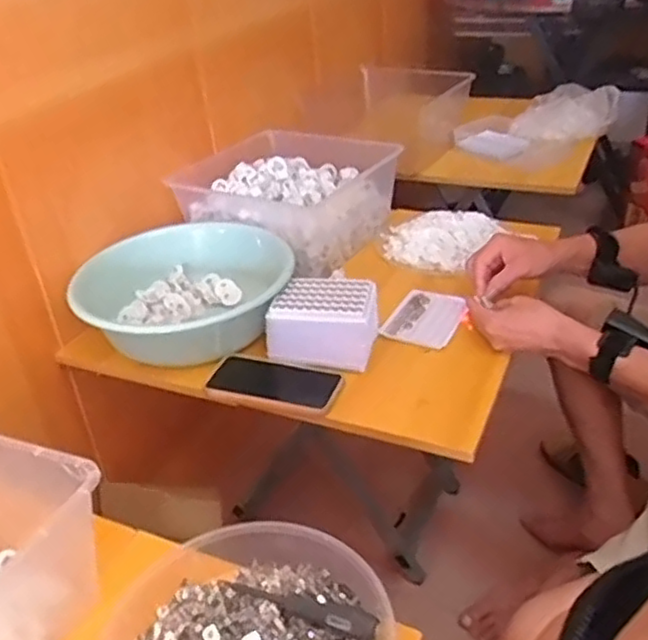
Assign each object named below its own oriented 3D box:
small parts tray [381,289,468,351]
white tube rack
[{"bbox_3d":[0.139,-0.003,0.966,0.099,0.014,0.122,12,36,23],"label":"small parts tray"},{"bbox_3d":[0.003,0.001,0.904,0.133,0.072,0.094,6,34,15],"label":"white tube rack"}]

